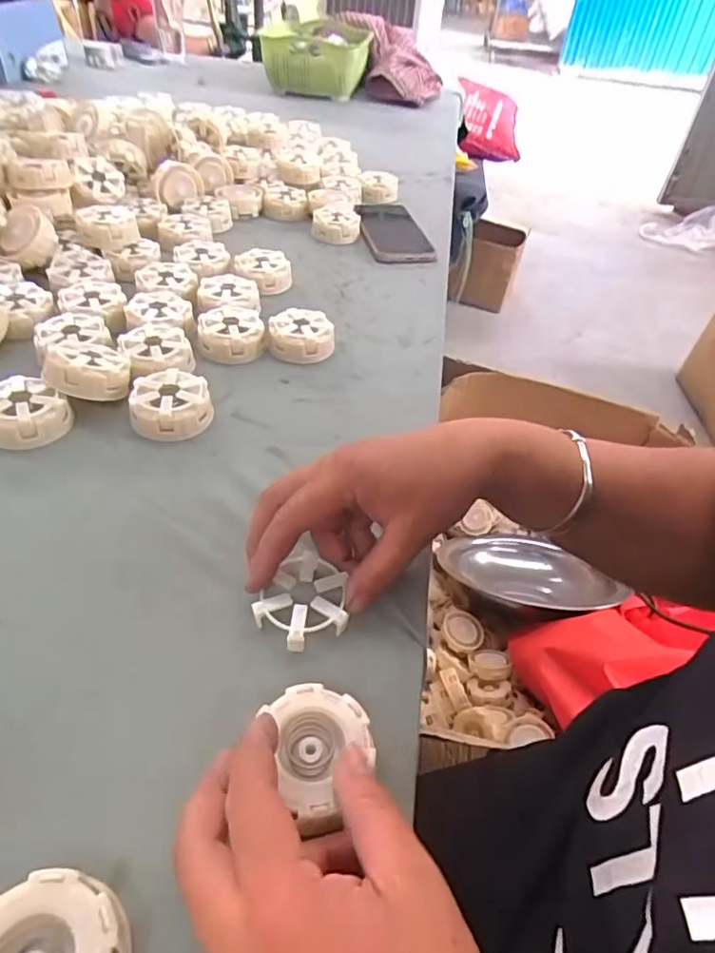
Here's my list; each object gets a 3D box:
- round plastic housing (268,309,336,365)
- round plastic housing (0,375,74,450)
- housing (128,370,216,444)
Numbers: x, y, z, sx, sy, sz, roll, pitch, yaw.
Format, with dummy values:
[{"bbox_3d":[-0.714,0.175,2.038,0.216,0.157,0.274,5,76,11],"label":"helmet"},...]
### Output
[{"bbox_3d":[-0.053,-0.134,0.550,0.060,0.030,0.060,4,43,-4],"label":"round plastic housing"},{"bbox_3d":[-0.250,-0.050,0.432,0.059,0.027,0.059,4,43,-4],"label":"round plastic housing"},{"bbox_3d":[-0.146,-0.057,0.454,0.059,0.028,0.059,4,43,-4],"label":"housing"}]

